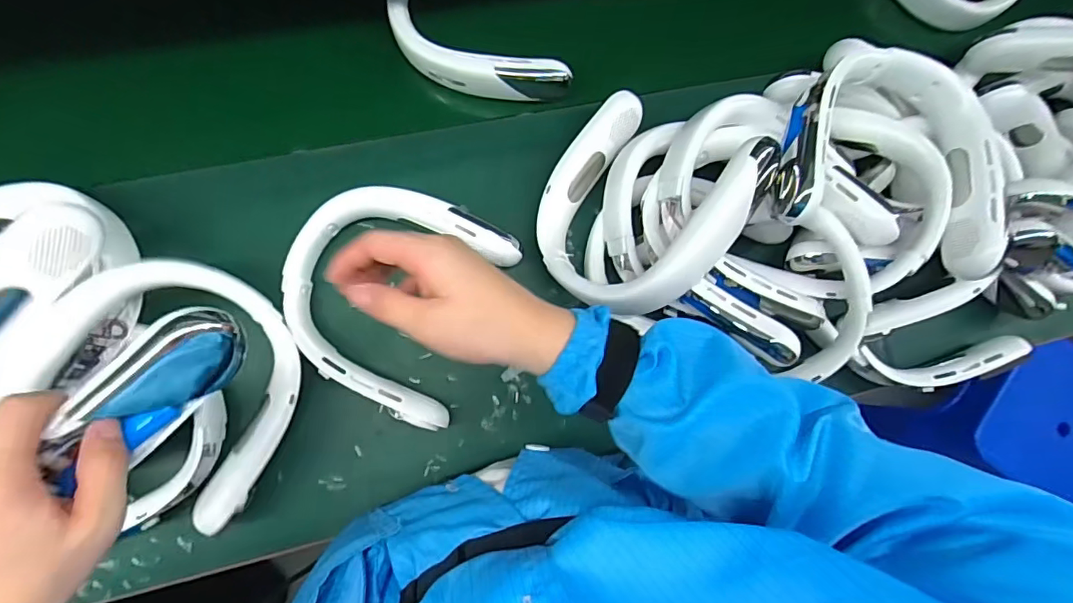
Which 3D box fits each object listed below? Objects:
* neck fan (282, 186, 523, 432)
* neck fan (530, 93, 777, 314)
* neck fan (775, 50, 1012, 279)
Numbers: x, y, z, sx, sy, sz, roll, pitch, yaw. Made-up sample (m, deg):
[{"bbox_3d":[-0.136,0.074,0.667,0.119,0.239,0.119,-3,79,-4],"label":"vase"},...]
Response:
[{"bbox_3d":[-0.142,-0.005,0.530,0.194,0.050,0.203,24,81,-4],"label":"neck fan"},{"bbox_3d":[0.095,-0.089,0.513,0.195,0.062,0.200,39,98,38],"label":"neck fan"},{"bbox_3d":[0.324,-0.134,0.486,0.208,0.065,0.194,14,82,-5],"label":"neck fan"}]

